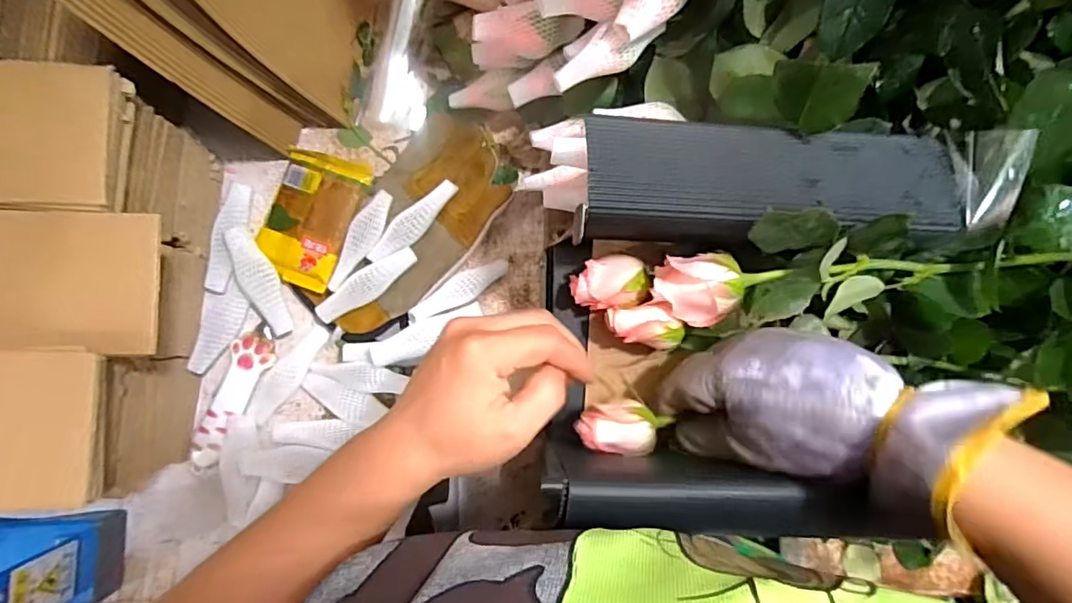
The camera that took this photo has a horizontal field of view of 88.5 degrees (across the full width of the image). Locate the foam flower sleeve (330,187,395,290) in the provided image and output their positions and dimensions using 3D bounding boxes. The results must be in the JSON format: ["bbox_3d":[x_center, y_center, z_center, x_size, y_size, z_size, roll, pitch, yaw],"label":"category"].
[{"bbox_3d":[-0.143,-0.049,0.445,0.022,0.014,0.088,32,96,-4],"label":"foam flower sleeve"}]

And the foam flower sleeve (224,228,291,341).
[{"bbox_3d":[-0.217,-0.015,0.432,0.027,0.019,0.087,-16,89,-7],"label":"foam flower sleeve"}]

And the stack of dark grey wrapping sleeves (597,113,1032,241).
[{"bbox_3d":[0.149,-0.070,0.309,0.244,0.030,0.070,-1,87,-7],"label":"stack of dark grey wrapping sleeves"}]

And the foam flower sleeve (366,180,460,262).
[{"bbox_3d":[-0.102,-0.066,0.454,0.090,0.015,0.023,-42,93,-7],"label":"foam flower sleeve"}]

